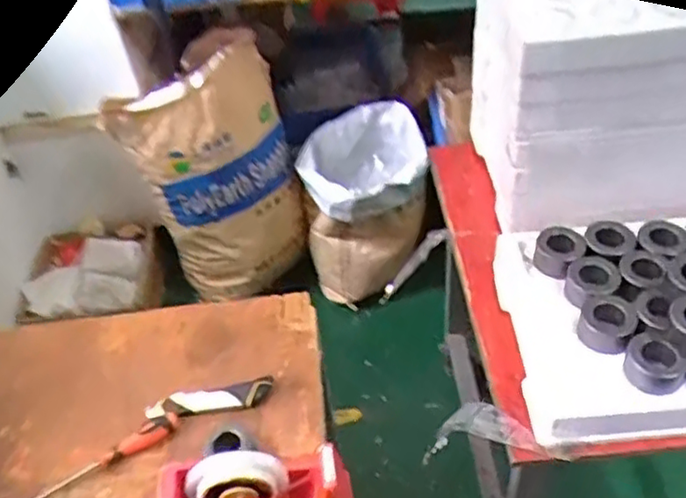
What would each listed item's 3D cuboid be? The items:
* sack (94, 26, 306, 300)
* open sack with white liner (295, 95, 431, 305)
[{"bbox_3d":[-0.315,-0.165,1.697,0.412,0.606,0.210,-22,45,-16],"label":"sack"},{"bbox_3d":[0.068,-0.129,1.793,0.310,0.361,0.375,1,44,8],"label":"open sack with white liner"}]

